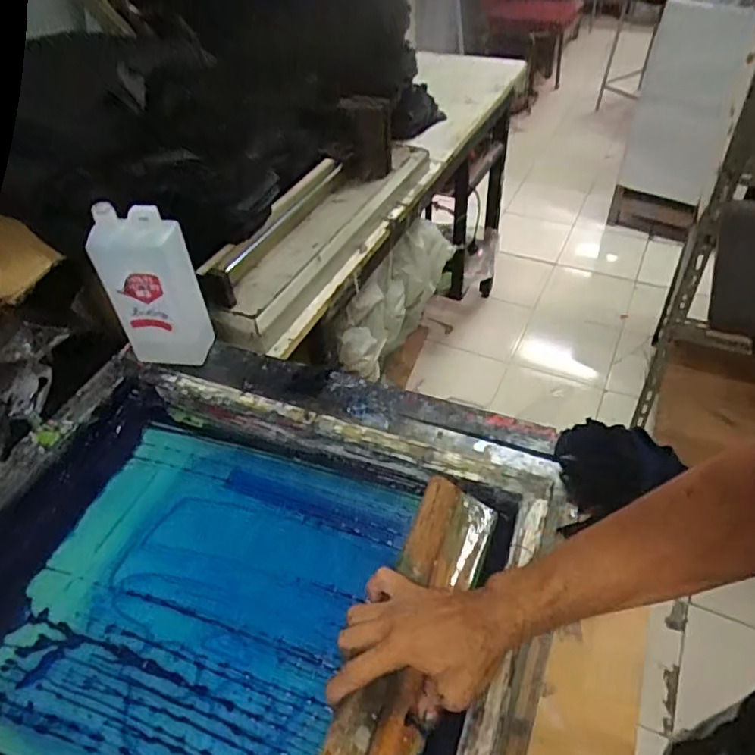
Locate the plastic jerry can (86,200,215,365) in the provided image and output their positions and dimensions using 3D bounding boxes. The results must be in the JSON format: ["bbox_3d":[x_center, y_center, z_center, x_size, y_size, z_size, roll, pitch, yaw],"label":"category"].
[{"bbox_3d":[-0.279,-0.110,0.733,0.098,0.223,0.054,4,46,5],"label":"plastic jerry can"}]

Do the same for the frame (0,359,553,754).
[{"bbox_3d":[-0.147,0.202,0.547,0.539,0.050,0.451,15,48,16],"label":"frame"}]

